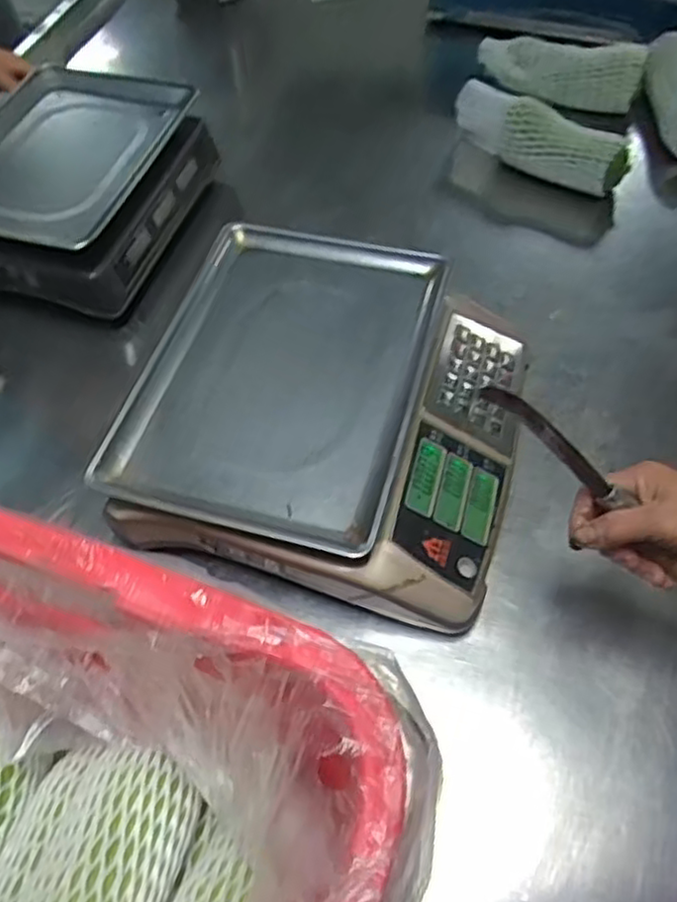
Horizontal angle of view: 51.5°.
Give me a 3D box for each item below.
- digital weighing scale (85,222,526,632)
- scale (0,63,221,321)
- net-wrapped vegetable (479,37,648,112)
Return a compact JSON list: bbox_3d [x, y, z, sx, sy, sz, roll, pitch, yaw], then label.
[{"bbox_3d":[-0.002,-0.045,0.673,0.348,0.104,0.345,13,59,10],"label":"digital weighing scale"},{"bbox_3d":[-0.346,-0.341,0.881,0.294,0.097,0.338,15,59,11],"label":"scale"},{"bbox_3d":[0.327,-0.562,1.042,0.232,0.068,0.106,11,58,9],"label":"net-wrapped vegetable"}]

